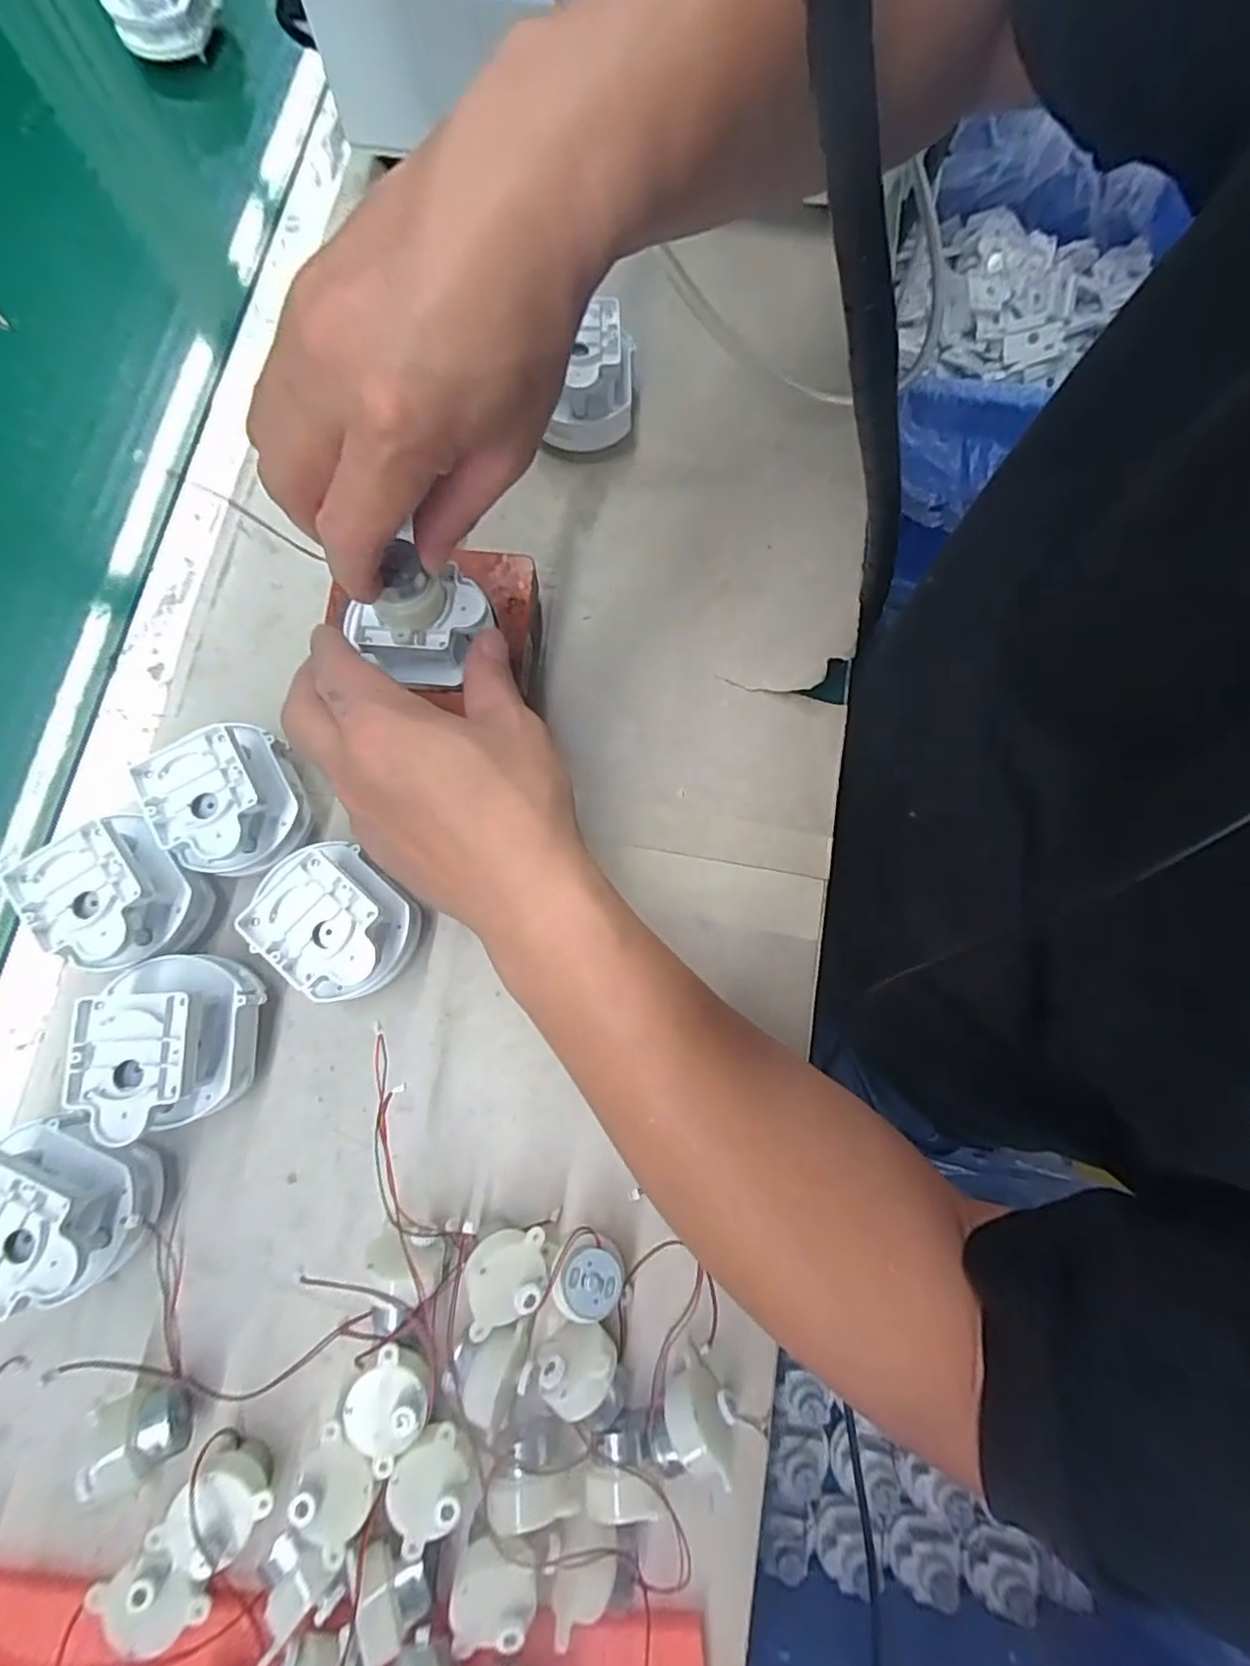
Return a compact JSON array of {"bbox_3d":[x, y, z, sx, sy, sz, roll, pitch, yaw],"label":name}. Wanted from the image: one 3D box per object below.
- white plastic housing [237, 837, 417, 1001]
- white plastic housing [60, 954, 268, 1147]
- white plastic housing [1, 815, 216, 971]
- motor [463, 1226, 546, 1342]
[{"bbox_3d":[-0.125,0.041,0.283,0.062,0.050,0.052,41,80,8],"label":"white plastic housing"},{"bbox_3d":[-0.192,0.089,0.270,0.055,0.053,0.068,-2,77,-1],"label":"white plastic housing"},{"bbox_3d":[-0.223,0.029,0.282,0.063,0.051,0.051,44,80,8],"label":"white plastic housing"},{"bbox_3d":[-0.049,0.185,0.263,0.031,0.033,0.035,-3,77,-1],"label":"motor"}]

